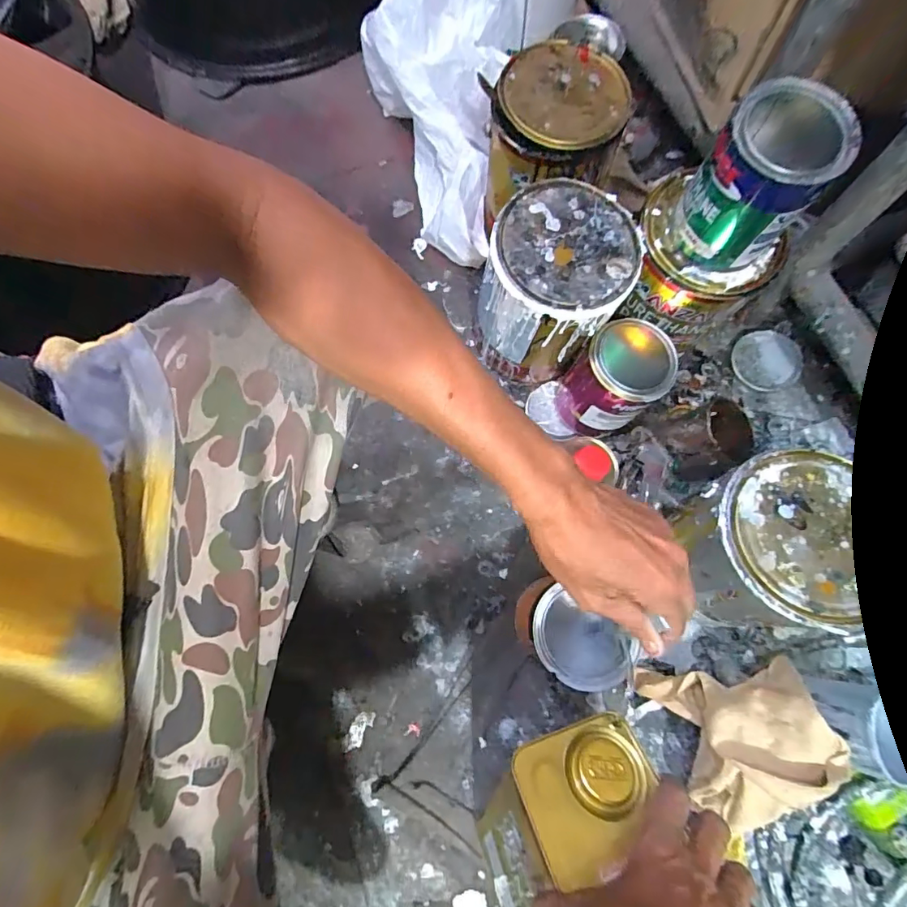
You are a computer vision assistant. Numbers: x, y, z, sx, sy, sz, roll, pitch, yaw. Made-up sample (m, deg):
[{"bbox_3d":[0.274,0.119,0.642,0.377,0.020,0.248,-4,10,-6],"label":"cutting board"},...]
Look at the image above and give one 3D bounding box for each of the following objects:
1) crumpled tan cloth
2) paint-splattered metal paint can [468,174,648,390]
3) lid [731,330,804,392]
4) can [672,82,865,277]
[{"bbox_3d":[0.302,0.297,0.510,0.140,0.146,0.132,-15,75,-2],"label":"crumpled tan cloth"},{"bbox_3d":[0.125,-0.202,0.588,0.151,0.170,0.161,27,76,8],"label":"paint-splattered metal paint can"},{"bbox_3d":[0.456,-0.135,0.698,0.090,0.010,0.089,-1,75,2],"label":"lid"},{"bbox_3d":[0.291,-0.256,0.460,0.097,0.131,0.095,0,73,1],"label":"can"}]

